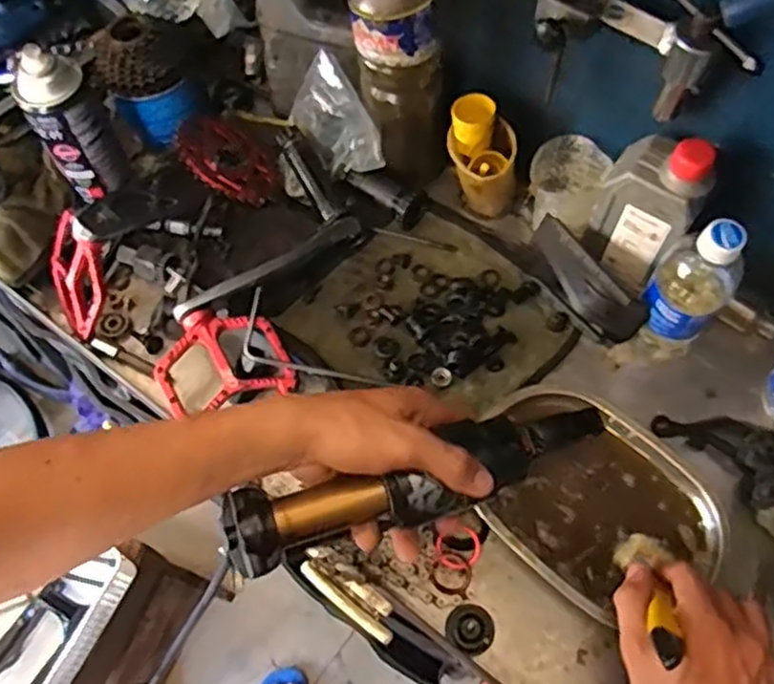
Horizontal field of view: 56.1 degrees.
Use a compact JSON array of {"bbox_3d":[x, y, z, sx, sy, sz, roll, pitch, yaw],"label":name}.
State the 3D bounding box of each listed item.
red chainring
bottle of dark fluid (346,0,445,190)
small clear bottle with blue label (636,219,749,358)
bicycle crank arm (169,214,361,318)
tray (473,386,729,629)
[{"bbox_3d":[-0.170,-0.191,0.763,0.117,0.014,0.098,38,50,4],"label":"red chainring"},{"bbox_3d":[0.012,-0.237,0.669,0.081,0.226,0.067,-7,63,-1],"label":"bottle of dark fluid"},{"bbox_3d":[0.263,-0.051,0.625,0.057,0.169,0.072,33,69,17],"label":"small clear bottle with blue label"},{"bbox_3d":[-0.112,-0.073,0.695,0.197,0.039,0.021,-34,67,-14],"label":"bicycle crank arm"},{"bbox_3d":[0.173,0.132,0.614,0.206,0.017,0.159,35,70,18],"label":"tray"}]

